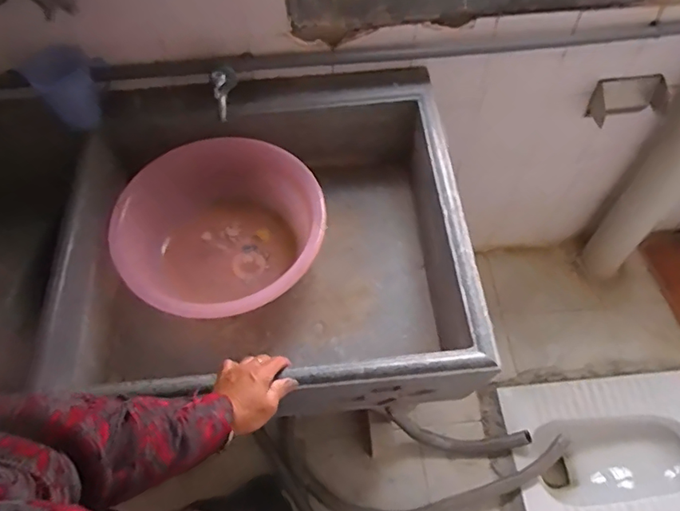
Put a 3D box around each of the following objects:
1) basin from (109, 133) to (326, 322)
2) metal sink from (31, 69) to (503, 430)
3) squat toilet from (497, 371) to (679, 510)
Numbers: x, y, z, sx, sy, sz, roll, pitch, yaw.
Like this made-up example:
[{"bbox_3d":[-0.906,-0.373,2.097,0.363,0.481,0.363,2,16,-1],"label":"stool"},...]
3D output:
[{"bbox_3d":[-0.207,-0.048,0.961,0.337,0.146,0.347,0,58,1],"label":"basin"},{"bbox_3d":[-0.126,-0.038,0.939,0.648,0.201,0.609,-5,60,1],"label":"metal sink"},{"bbox_3d":[0.705,0.556,1.398,0.525,0.177,0.405,-5,58,-2],"label":"squat toilet"}]

